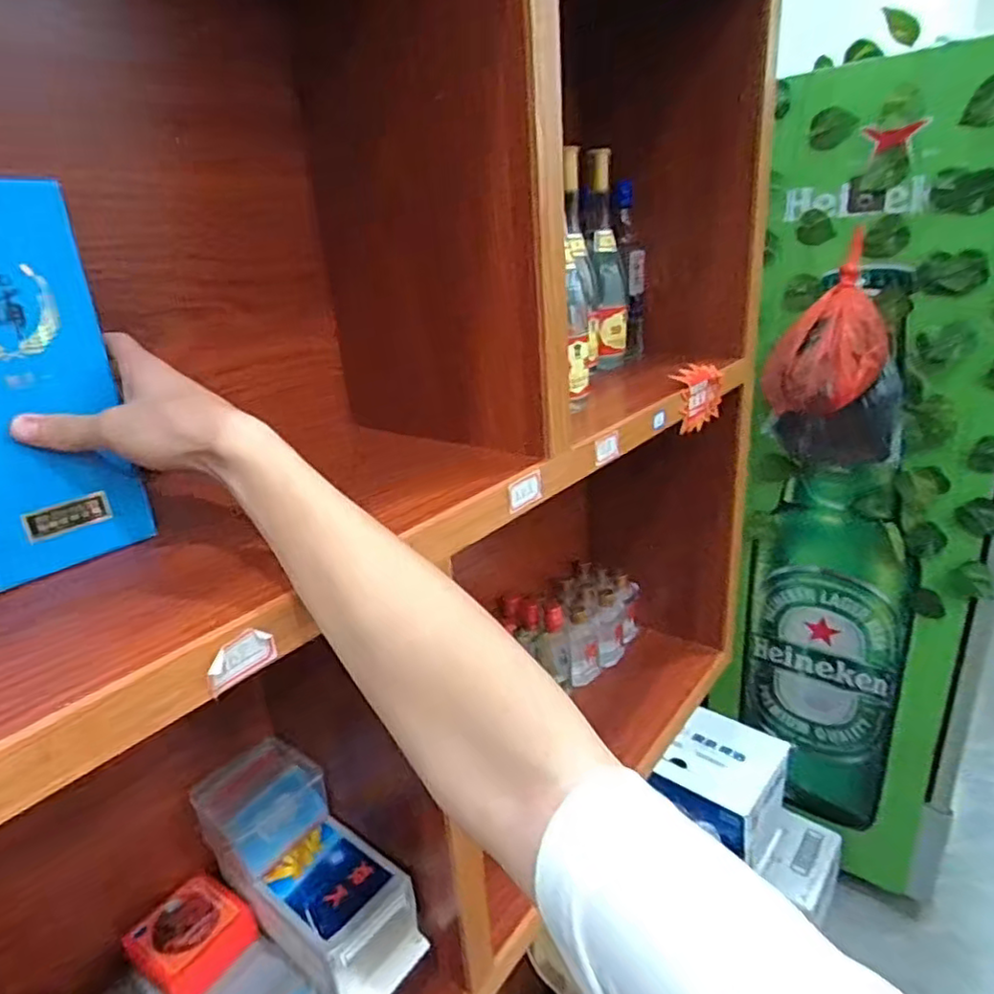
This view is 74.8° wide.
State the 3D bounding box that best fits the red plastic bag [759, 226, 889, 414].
[{"bbox_3d":[0.666,-0.332,1.324,0.223,0.323,0.246,9,25,29],"label":"red plastic bag"}]

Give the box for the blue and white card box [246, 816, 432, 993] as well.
[{"bbox_3d":[-0.148,0.401,0.621,0.133,0.092,0.104,16,29,40],"label":"blue and white card box"}]

